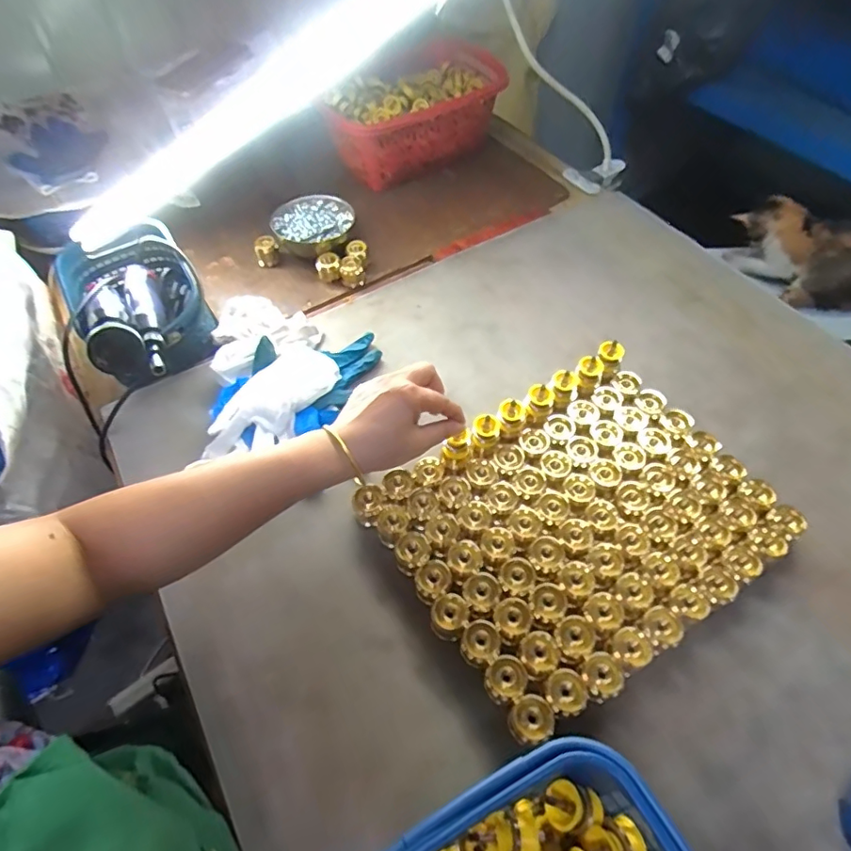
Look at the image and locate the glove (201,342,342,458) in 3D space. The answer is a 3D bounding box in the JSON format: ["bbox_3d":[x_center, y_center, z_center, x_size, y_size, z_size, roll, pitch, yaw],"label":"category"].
[{"bbox_3d":[-0.162,-0.022,0.569,0.080,0.047,0.168,28,60,19],"label":"glove"}]

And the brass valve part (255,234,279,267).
[{"bbox_3d":[-0.221,-0.243,0.735,0.031,0.037,0.024,-12,56,-7],"label":"brass valve part"}]

